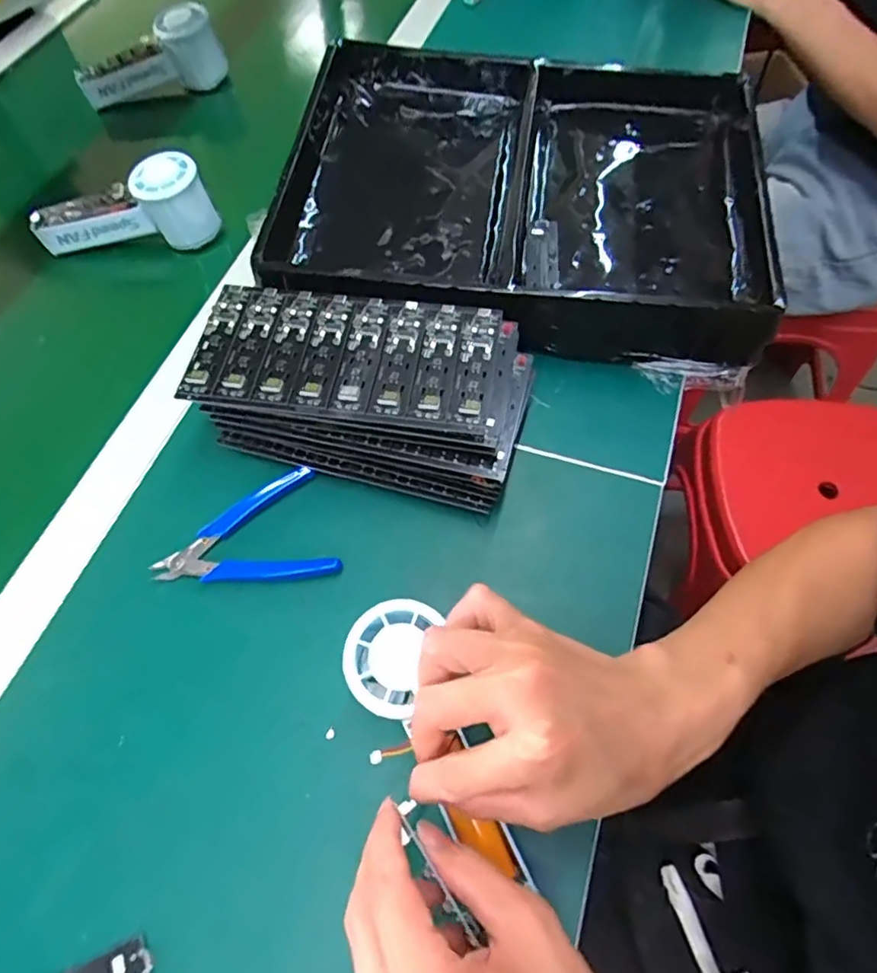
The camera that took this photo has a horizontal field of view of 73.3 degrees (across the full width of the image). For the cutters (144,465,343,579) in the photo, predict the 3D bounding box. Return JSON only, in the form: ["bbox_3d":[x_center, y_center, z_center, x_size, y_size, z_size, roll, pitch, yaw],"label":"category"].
[{"bbox_3d":[-0.128,0.035,0.385,0.111,0.009,0.076,-16,63,-7],"label":"cutters"}]

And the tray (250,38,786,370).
[{"bbox_3d":[0.069,-0.242,0.496,0.363,0.076,0.292,6,62,5],"label":"tray"}]

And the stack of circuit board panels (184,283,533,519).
[{"bbox_3d":[-0.050,-0.068,0.409,0.214,0.066,0.117,14,63,9],"label":"stack of circuit board panels"}]

